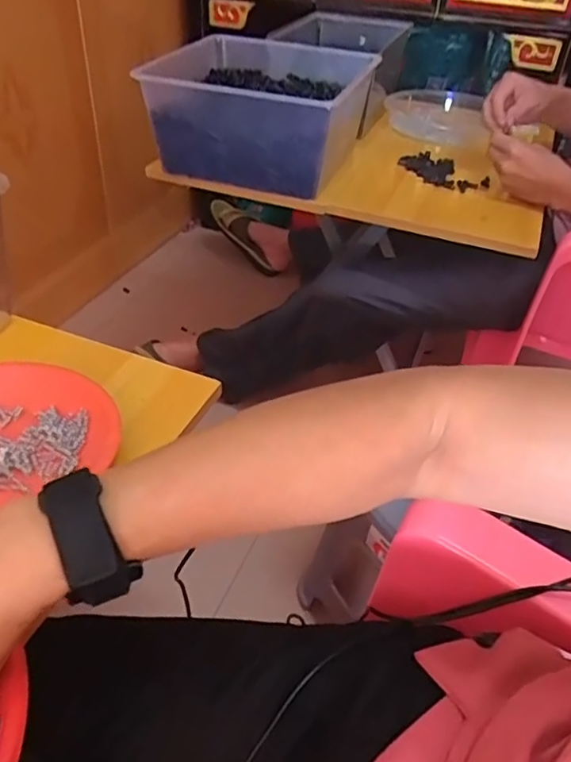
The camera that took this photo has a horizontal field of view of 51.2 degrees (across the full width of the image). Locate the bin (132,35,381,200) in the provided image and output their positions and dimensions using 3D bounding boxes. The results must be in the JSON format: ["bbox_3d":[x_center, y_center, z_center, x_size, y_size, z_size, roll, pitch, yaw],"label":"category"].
[{"bbox_3d":[-0.035,-0.416,0.925,0.276,0.139,0.300,17,42,14],"label":"bin"}]

